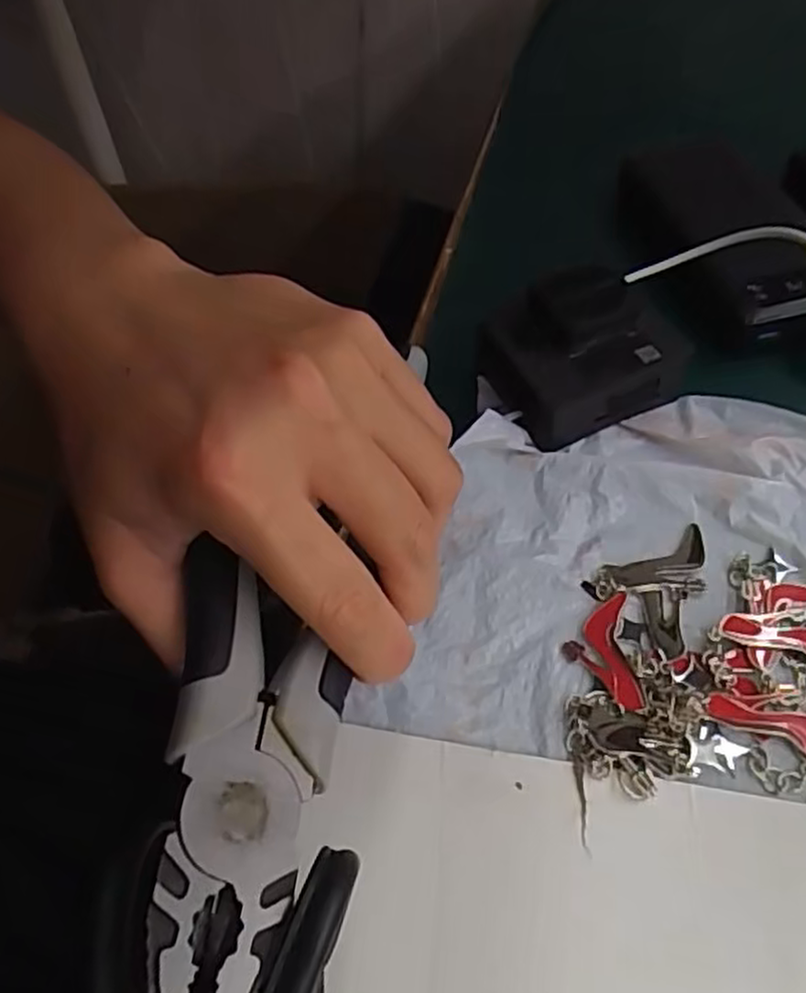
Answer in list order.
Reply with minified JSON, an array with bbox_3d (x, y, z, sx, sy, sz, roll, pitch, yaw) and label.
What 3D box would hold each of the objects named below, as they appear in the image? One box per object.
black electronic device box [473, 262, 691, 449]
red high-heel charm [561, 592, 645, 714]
[{"bbox_3d":[0.081,-0.068,0.341,0.079,0.041,0.074,-19,55,-10],"label":"black electronic device box"},{"bbox_3d":[0.075,0.060,0.275,0.025,0.004,0.046,-3,54,3],"label":"red high-heel charm"}]

